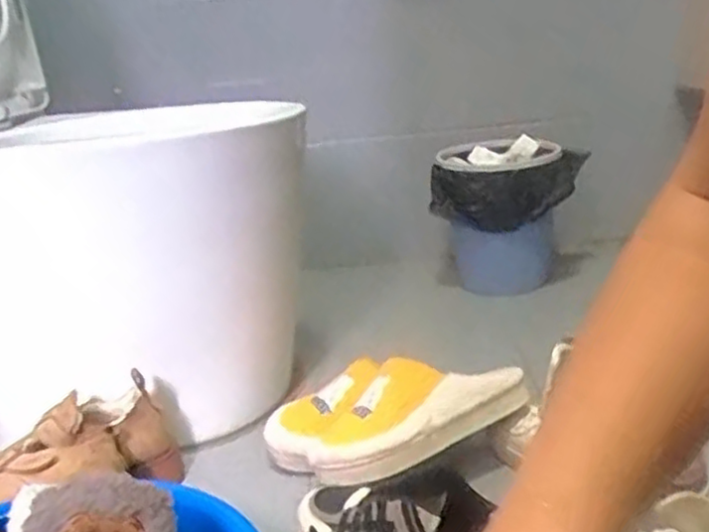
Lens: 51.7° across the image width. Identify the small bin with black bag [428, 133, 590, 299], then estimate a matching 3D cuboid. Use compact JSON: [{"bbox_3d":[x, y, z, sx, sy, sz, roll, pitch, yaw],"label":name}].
[{"bbox_3d":[0.271,-0.083,1.281,0.240,0.244,0.220,-1,18,16],"label":"small bin with black bag"}]

